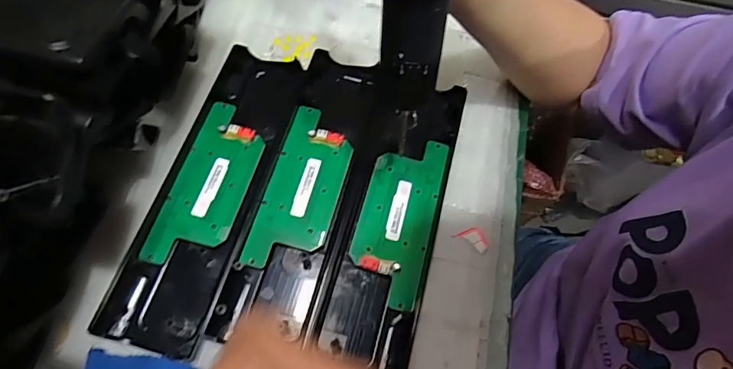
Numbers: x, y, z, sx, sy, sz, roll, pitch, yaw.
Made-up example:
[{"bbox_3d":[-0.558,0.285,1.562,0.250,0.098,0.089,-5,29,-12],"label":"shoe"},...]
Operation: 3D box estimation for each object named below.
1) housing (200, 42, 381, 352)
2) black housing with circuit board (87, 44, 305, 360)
[{"bbox_3d":[-0.044,-0.003,0.339,0.069,0.013,0.234,16,66,4],"label":"housing"},{"bbox_3d":[-0.119,-0.002,0.333,0.073,0.014,0.244,14,66,3],"label":"black housing with circuit board"}]

